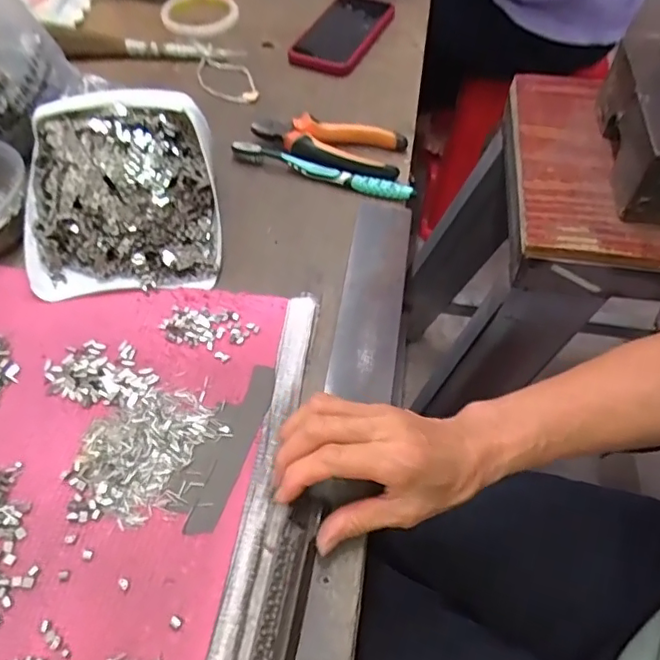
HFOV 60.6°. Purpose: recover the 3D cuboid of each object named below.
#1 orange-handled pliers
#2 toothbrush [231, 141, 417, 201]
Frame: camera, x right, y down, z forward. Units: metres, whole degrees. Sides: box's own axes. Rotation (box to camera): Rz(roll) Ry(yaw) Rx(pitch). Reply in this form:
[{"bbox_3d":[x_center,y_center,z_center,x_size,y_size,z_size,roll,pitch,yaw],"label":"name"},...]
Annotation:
[{"bbox_3d":[-0.003,-0.183,0.559,0.149,0.023,0.069,11,55,9],"label":"orange-handled pliers"},{"bbox_3d":[-0.009,-0.153,0.542,0.184,0.017,0.010,17,57,13],"label":"toothbrush"}]

